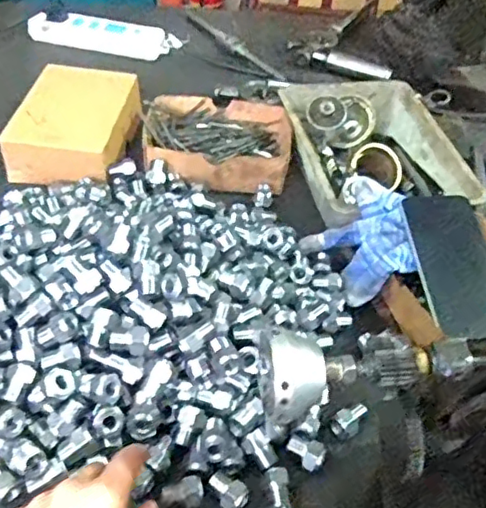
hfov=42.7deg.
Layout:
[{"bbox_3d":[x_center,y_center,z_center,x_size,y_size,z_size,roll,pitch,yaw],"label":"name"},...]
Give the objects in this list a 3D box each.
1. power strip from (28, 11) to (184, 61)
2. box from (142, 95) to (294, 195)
[{"bbox_3d":[-0.214,-0.334,0.952,0.236,0.037,0.046,8,43,2],"label":"power strip"},{"bbox_3d":[-0.029,-0.134,0.747,0.174,0.045,0.135,4,43,-3],"label":"box"}]

